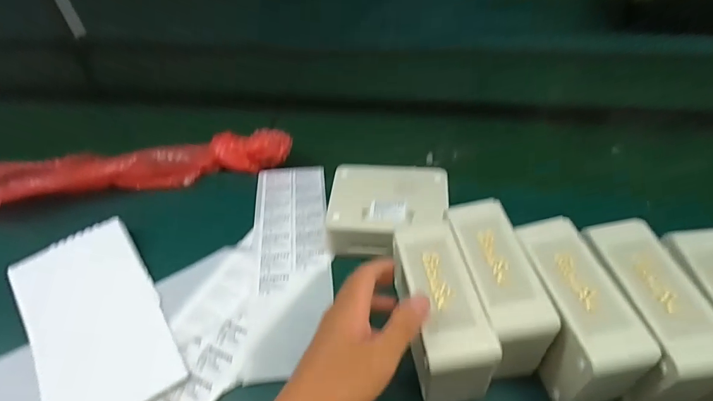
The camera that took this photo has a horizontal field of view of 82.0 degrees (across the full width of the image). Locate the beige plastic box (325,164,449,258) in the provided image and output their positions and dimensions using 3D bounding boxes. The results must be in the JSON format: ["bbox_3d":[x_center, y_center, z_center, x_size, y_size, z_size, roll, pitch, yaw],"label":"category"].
[{"bbox_3d":[0.038,0.015,0.505,0.136,0.056,0.116,3,47,7],"label":"beige plastic box"}]

